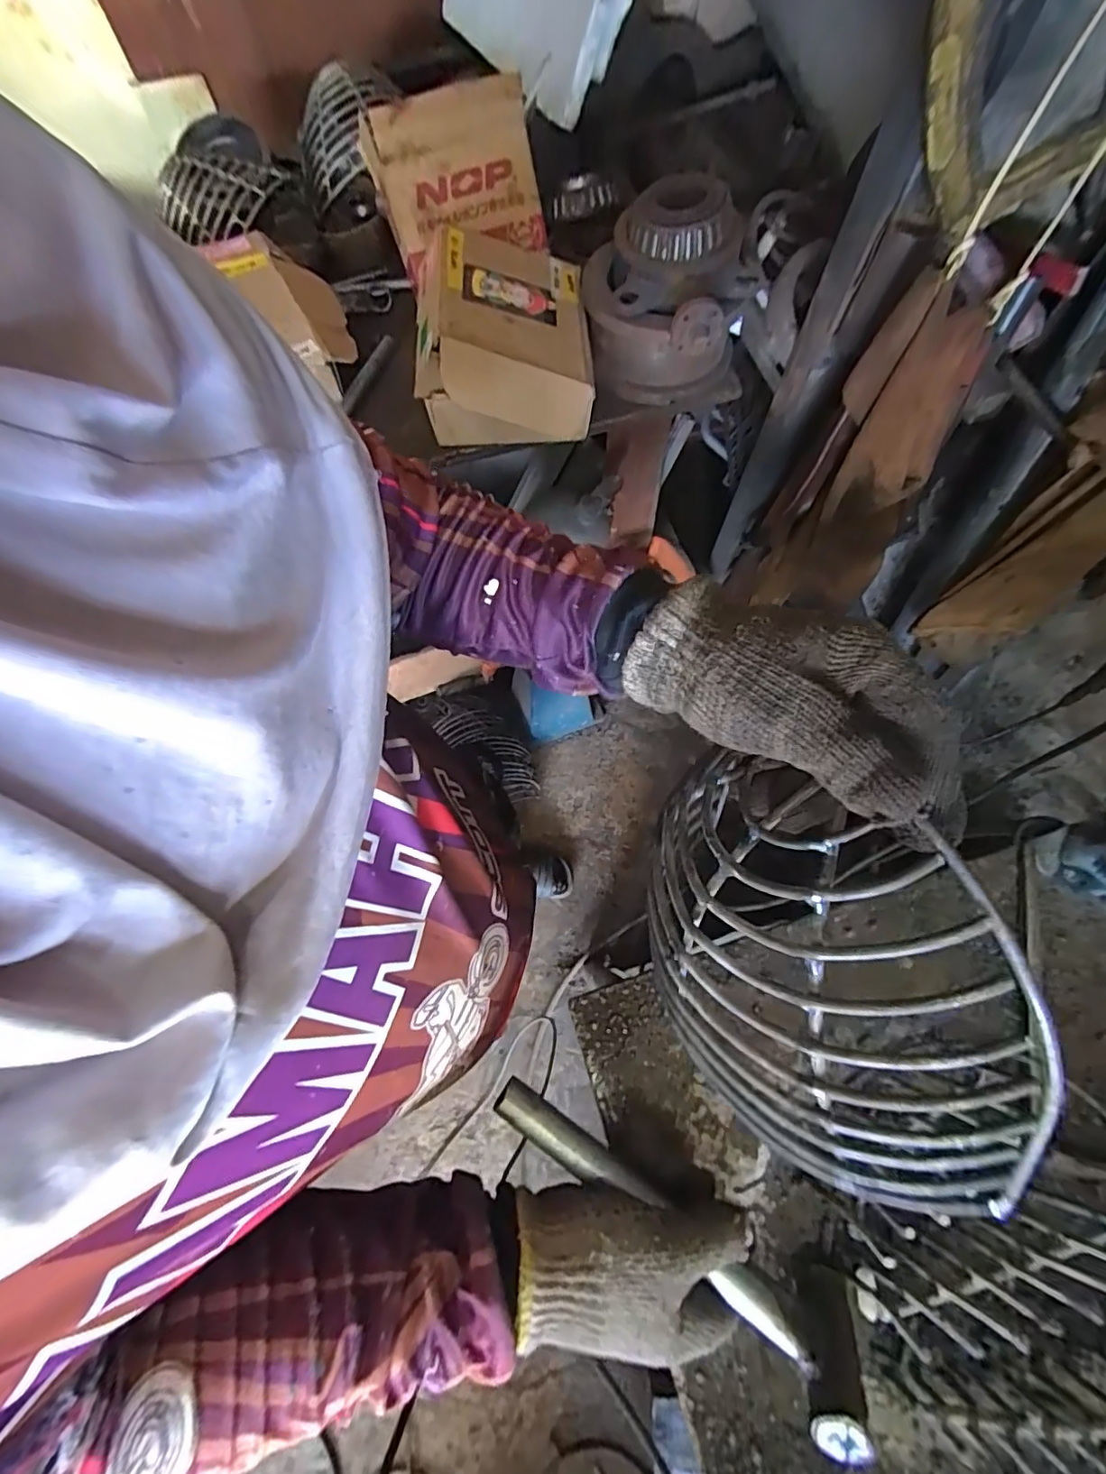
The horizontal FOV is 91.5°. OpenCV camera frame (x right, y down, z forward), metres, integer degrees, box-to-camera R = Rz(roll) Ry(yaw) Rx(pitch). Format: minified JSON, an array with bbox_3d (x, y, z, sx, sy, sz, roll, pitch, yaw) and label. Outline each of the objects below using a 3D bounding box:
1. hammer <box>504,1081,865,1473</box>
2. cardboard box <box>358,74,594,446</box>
[{"bbox_3d":[0.065,0.291,0.320,0.240,0.030,0.070,33,31,10],"label":"hammer"},{"bbox_3d":[-0.085,-0.610,0.718,0.244,0.179,0.440,-11,70,-2],"label":"cardboard box"}]

